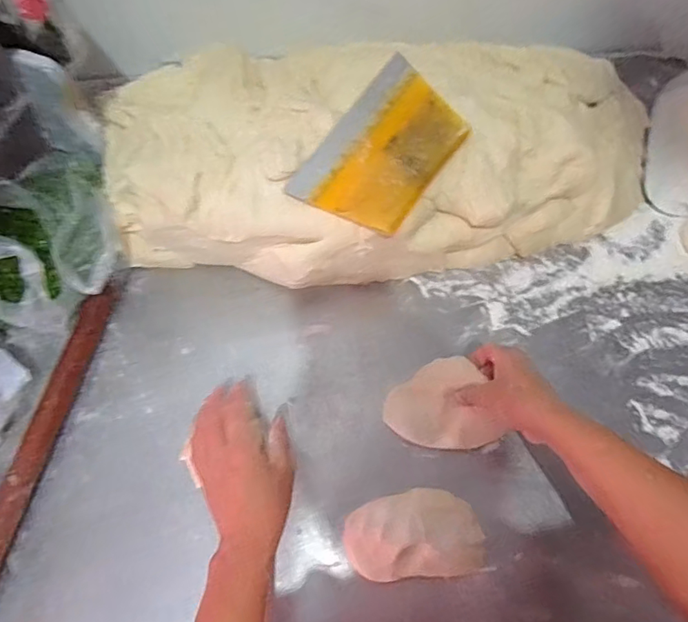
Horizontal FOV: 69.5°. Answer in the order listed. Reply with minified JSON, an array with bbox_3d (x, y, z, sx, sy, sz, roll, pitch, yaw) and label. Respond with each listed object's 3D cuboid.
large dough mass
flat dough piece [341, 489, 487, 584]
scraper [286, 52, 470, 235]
[{"bbox_3d":[0.042,-0.199,0.629,0.700,0.134,0.322,-2,68,1],"label":"large dough mass"},{"bbox_3d":[0.072,0.228,0.509,0.137,0.033,0.079,-4,68,0],"label":"flat dough piece"},{"bbox_3d":[0.046,-0.175,0.544,0.120,0.011,0.186,37,86,7],"label":"scraper"}]

